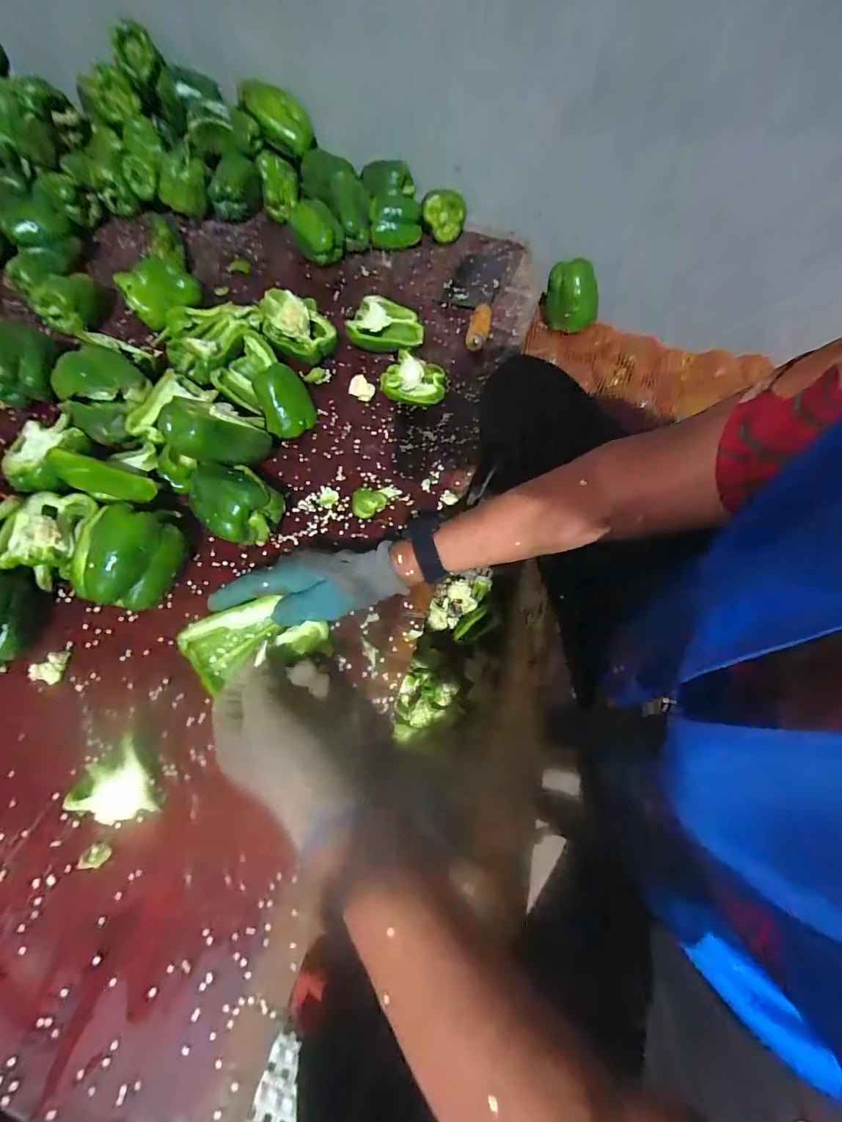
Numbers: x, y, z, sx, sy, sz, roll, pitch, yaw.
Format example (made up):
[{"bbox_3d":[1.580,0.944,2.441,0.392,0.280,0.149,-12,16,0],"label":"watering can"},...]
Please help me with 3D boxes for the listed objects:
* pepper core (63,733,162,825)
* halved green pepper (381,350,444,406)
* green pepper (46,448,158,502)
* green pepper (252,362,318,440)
[{"bbox_3d":[-0.256,0.190,0.354,0.051,0.026,0.063,-35,71,-19],"label":"pepper core"},{"bbox_3d":[-0.008,-0.245,0.581,0.084,0.046,0.066,10,64,1],"label":"halved green pepper"},{"bbox_3d":[-0.331,-0.083,0.449,0.110,0.045,0.019,17,37,-1],"label":"green pepper"},{"bbox_3d":[-0.175,-0.208,0.549,0.065,0.060,0.084,-18,67,-12],"label":"green pepper"}]

